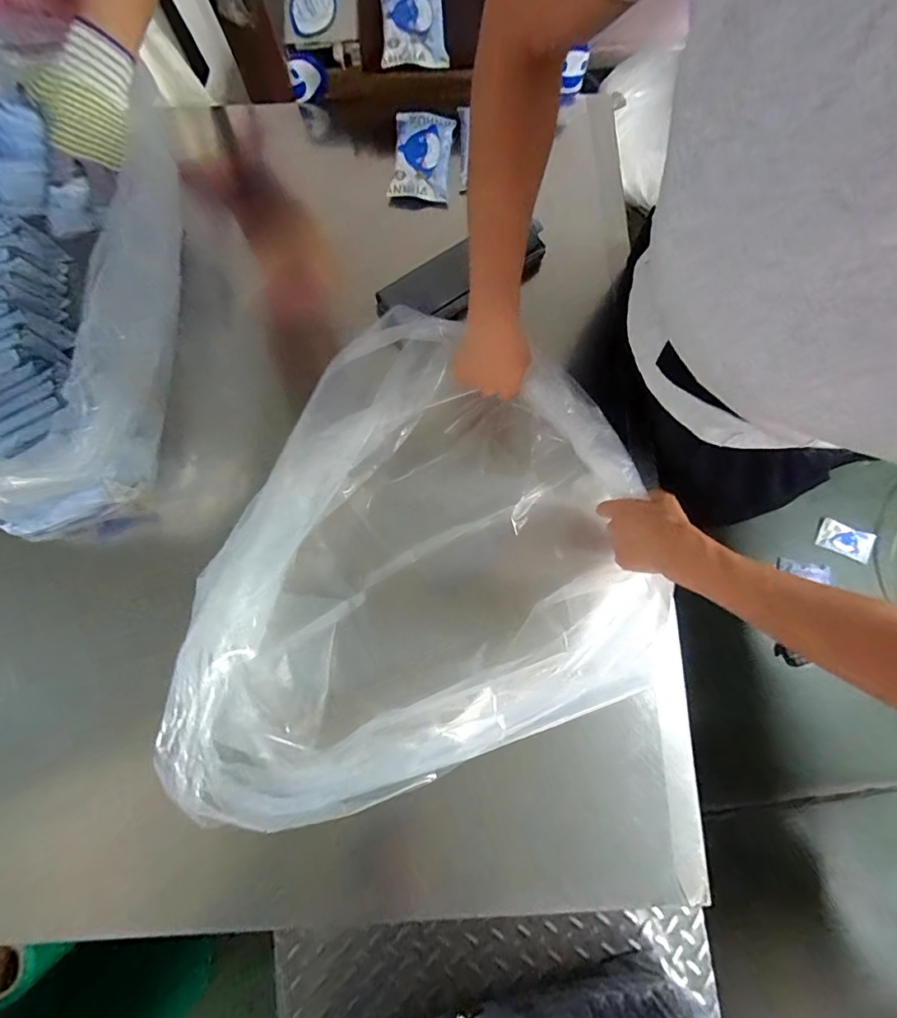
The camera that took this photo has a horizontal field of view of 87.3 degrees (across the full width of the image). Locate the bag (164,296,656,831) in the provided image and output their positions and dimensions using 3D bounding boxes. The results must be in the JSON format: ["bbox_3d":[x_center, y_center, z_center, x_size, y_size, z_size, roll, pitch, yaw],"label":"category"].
[{"bbox_3d":[-0.044,0.052,0.537,0.546,0.114,0.416,-22,80,-5],"label":"bag"}]

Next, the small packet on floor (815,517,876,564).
[{"bbox_3d":[1.144,0.089,1.355,0.134,0.018,0.089,22,87,16],"label":"small packet on floor"}]

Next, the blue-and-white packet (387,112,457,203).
[{"bbox_3d":[-0.038,-0.520,0.683,0.083,0.019,0.138,5,79,0],"label":"blue-and-white packet"}]

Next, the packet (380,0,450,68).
[{"bbox_3d":[-0.047,-0.657,0.632,0.085,0.022,0.134,-4,79,-2],"label":"packet"}]

